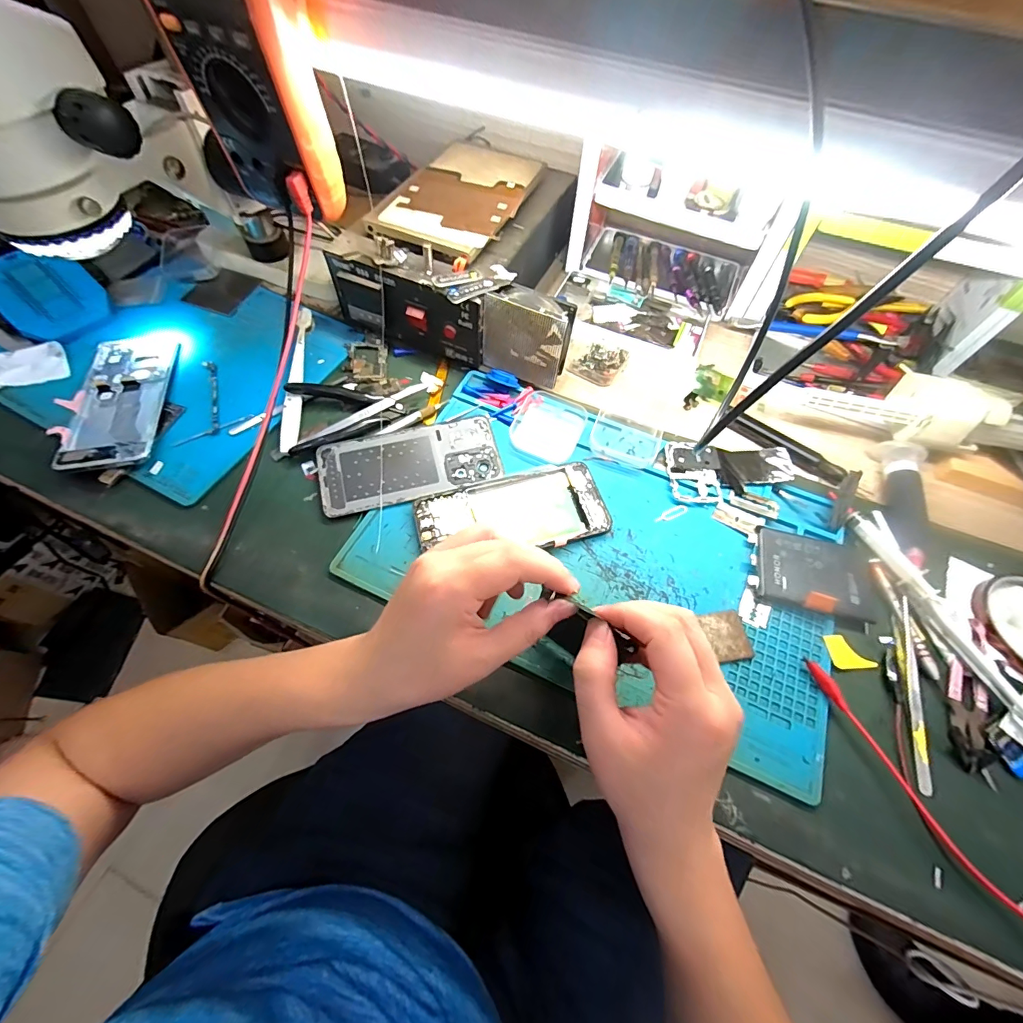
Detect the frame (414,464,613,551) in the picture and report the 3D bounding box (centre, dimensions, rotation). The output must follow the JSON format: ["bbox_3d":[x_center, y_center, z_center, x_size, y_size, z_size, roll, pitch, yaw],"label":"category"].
[{"bbox_3d":[0.001,0.003,0.369,0.158,0.005,0.074,-15,64,-10],"label":"frame"}]

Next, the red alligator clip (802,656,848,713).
[{"bbox_3d":[0.228,0.125,0.314,0.008,0.012,0.038,-20,65,-13],"label":"red alligator clip"}]

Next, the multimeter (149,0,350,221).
[{"bbox_3d":[-0.171,-0.293,0.273,0.082,0.173,0.047,25,64,10],"label":"multimeter"}]

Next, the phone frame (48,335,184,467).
[{"bbox_3d":[-0.368,-0.110,0.412,0.072,0.014,0.171,-8,63,-7],"label":"phone frame"}]

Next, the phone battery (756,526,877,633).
[{"bbox_3d":[0.248,0.052,0.355,0.091,0.013,0.066,15,62,6],"label":"phone battery"}]

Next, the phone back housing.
[{"bbox_3d":[-0.091,-0.044,0.391,0.159,0.007,0.072,-14,64,-10],"label":"phone back housing"}]

